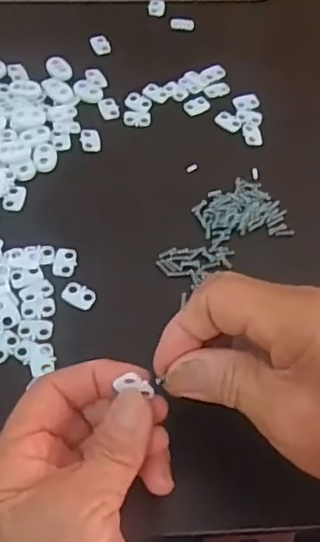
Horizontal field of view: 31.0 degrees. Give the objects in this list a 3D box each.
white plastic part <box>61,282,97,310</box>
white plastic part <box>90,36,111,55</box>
[{"bbox_3d":[-0.047,0.013,0.332,0.019,0.004,0.014,23,60,9],"label":"white plastic part"},{"bbox_3d":[-0.046,-0.176,0.446,0.013,0.004,0.021,-17,62,-15],"label":"white plastic part"}]

